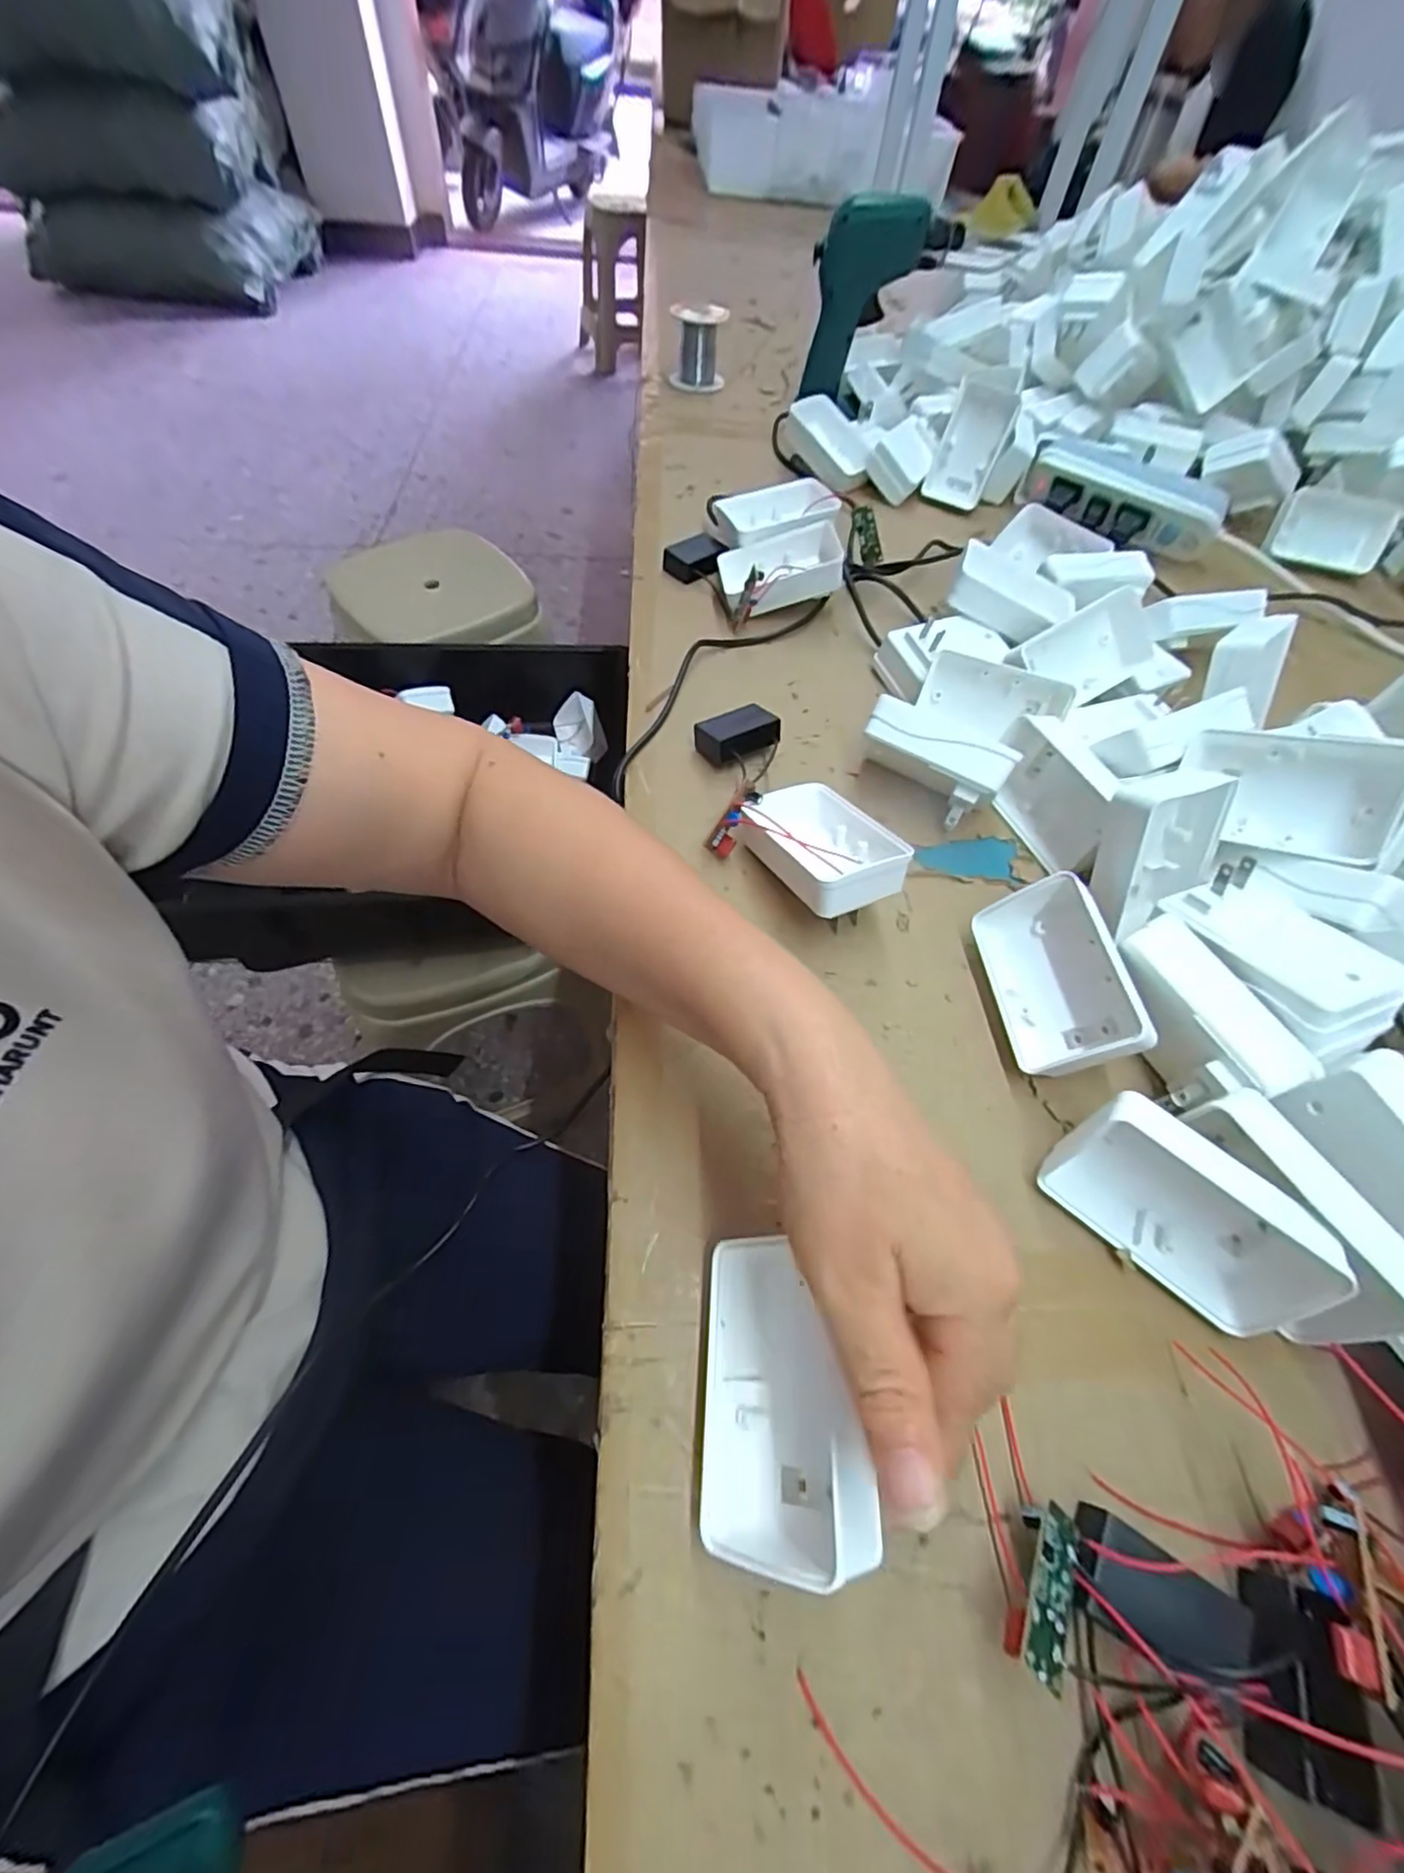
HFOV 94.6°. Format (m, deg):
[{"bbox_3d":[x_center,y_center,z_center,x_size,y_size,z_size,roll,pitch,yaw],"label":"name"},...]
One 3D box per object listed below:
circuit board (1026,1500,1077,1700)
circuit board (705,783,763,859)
[{"bbox_3d":[0.109,0.204,0.202,0.013,0.005,0.045,29,44,17],"label":"circuit board"},{"bbox_3d":[0.018,-0.065,0.366,0.012,0.014,0.042,31,91,18],"label":"circuit board"}]

